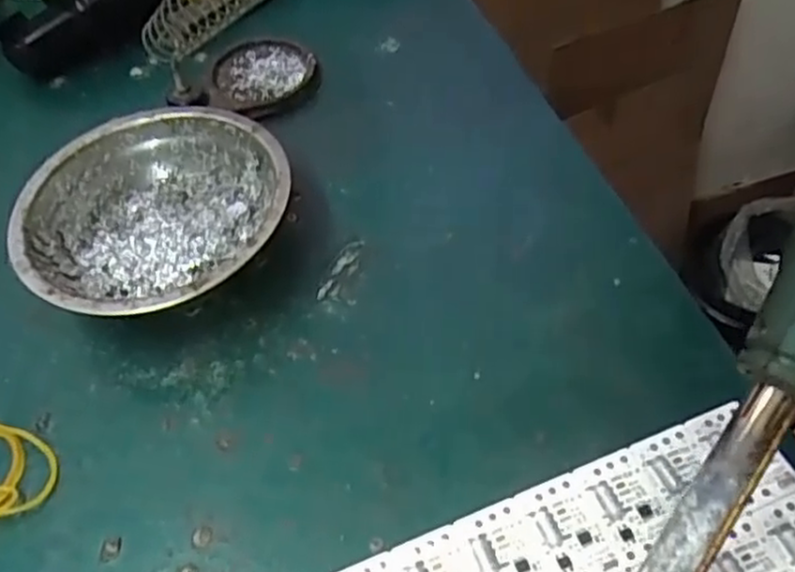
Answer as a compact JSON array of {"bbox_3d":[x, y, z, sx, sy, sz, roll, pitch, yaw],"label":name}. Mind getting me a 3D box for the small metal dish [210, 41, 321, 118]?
[{"bbox_3d":[-0.083,-0.129,0.433,0.060,0.013,0.063,-2,53,3],"label":"small metal dish"}]

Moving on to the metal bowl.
[{"bbox_3d":[-0.113,-0.028,0.340,0.124,0.042,0.117,-2,53,3],"label":"metal bowl"}]

